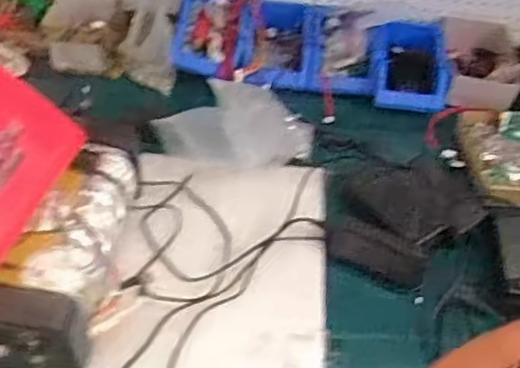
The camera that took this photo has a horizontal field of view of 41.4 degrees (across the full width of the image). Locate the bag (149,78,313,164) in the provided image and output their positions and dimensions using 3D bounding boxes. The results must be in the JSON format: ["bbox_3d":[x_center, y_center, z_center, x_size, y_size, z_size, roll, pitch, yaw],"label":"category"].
[{"bbox_3d":[-0.039,-0.100,1.104,0.242,0.059,0.139,-5,51,-9],"label":"bag"}]

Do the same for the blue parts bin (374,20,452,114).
[{"bbox_3d":[0.277,-0.205,1.237,0.134,0.092,0.205,9,50,3],"label":"blue parts bin"}]

